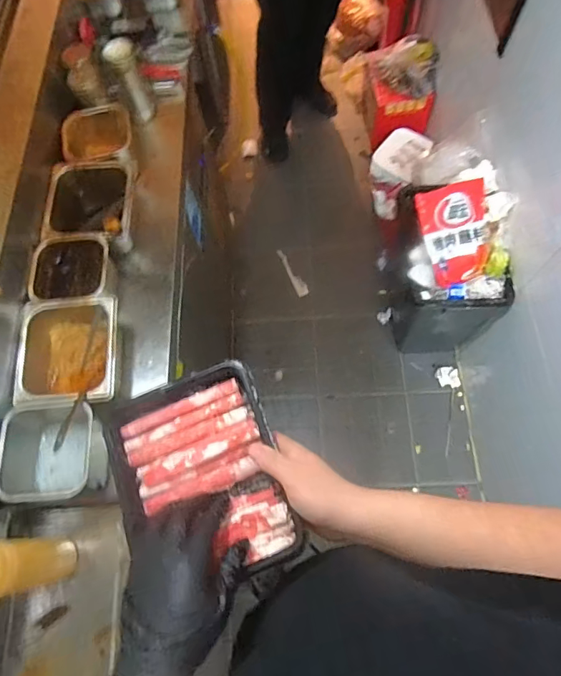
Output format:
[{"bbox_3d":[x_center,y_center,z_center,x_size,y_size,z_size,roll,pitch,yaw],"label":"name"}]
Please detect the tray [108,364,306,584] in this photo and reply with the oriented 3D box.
[{"bbox_3d":[-0.087,0.145,0.481,0.172,0.045,0.212,-20,68,-8],"label":"tray"}]

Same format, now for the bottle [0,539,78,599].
[{"bbox_3d":[-0.351,0.310,0.614,0.068,0.186,0.067,-4,67,-1],"label":"bottle"}]

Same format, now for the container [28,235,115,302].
[{"bbox_3d":[-0.368,-0.111,0.826,0.130,0.099,0.131,0,67,0],"label":"container"}]

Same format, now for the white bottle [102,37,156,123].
[{"bbox_3d":[-0.320,-0.547,0.972,0.067,0.156,0.057,-20,68,-8],"label":"white bottle"}]

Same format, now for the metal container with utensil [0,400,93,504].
[{"bbox_3d":[-0.355,0.180,0.721,0.138,0.102,0.155,-3,67,-1],"label":"metal container with utensil"}]

